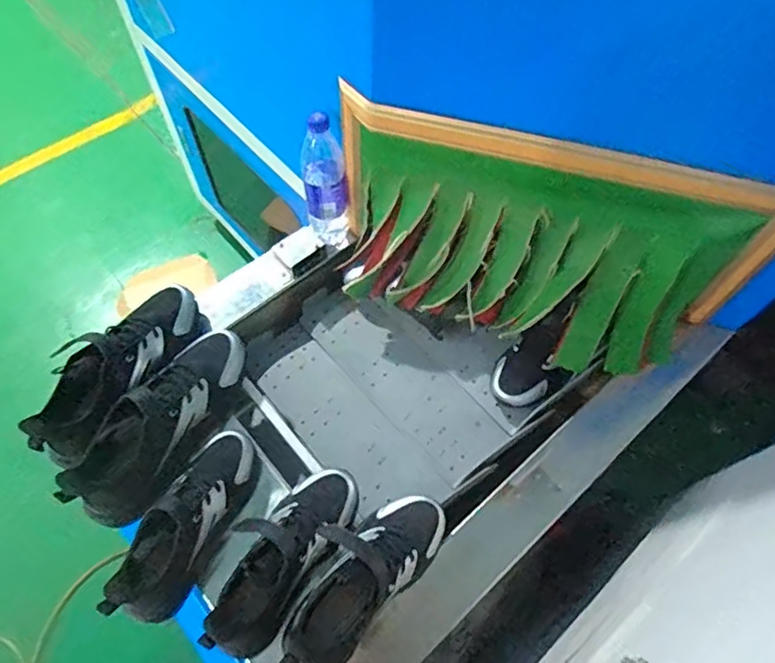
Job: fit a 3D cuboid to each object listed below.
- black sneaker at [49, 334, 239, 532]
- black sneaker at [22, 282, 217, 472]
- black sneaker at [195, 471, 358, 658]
[{"bbox_3d":[-0.290,0.113,0.741,0.090,0.094,0.287,26,64,12],"label":"black sneaker"},{"bbox_3d":[-0.352,0.042,0.749,0.094,0.089,0.286,23,49,11],"label":"black sneaker"},{"bbox_3d":[-0.115,0.256,0.650,0.090,0.086,0.227,31,65,14],"label":"black sneaker"}]

